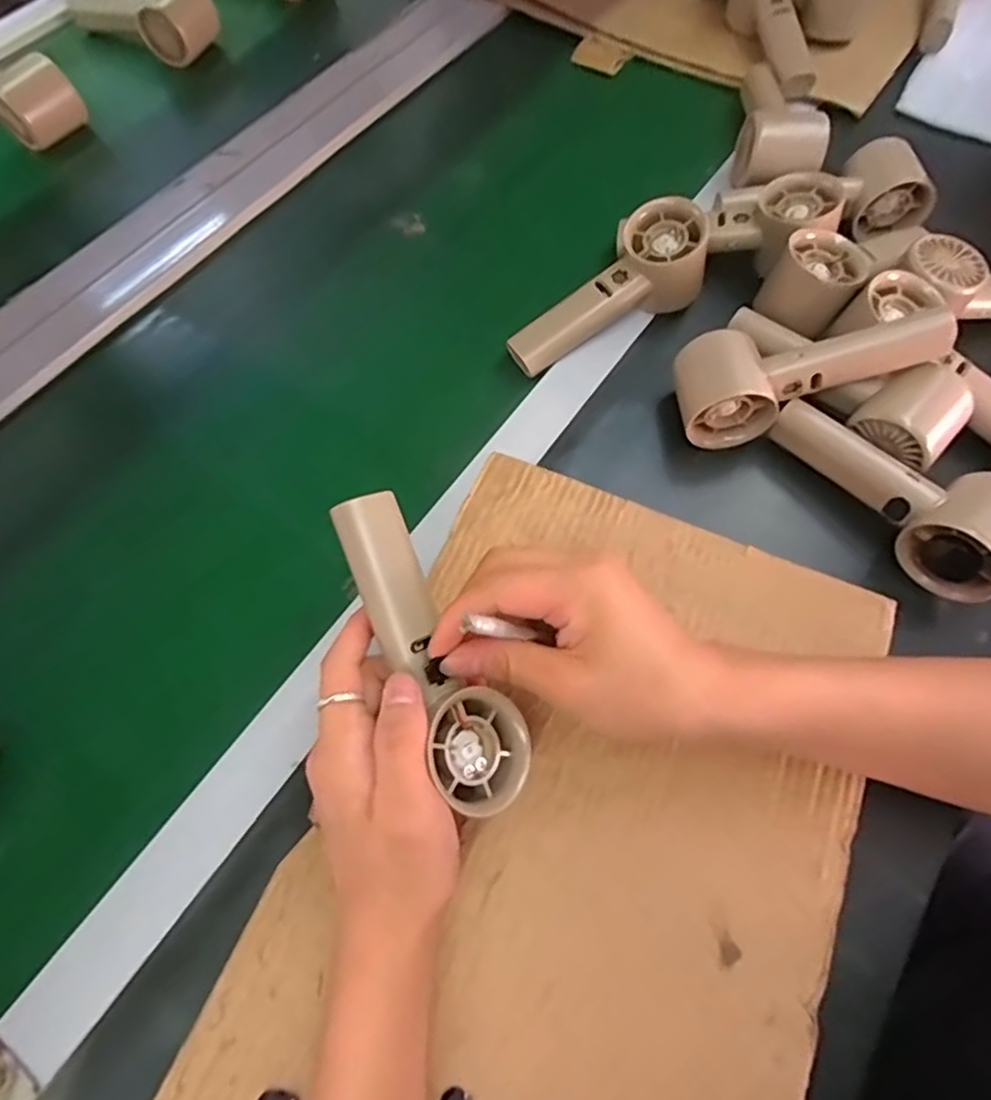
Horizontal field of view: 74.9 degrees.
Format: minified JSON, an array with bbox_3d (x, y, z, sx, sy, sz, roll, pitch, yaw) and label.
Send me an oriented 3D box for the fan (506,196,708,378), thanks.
[{"bbox_3d":[0.082,-0.185,0.477,0.158,0.060,0.051,-36,69,2],"label":"fan"}]

